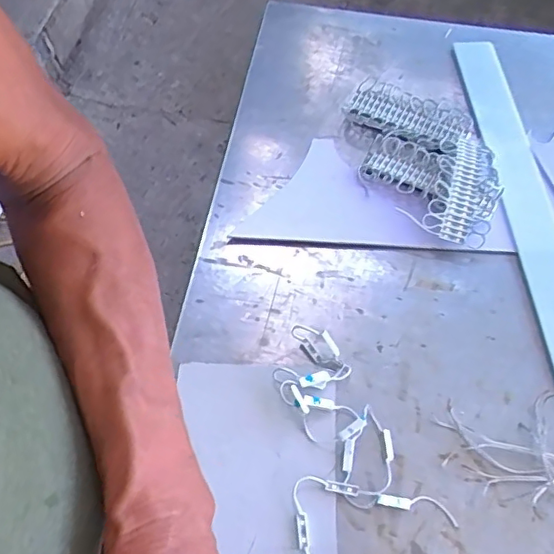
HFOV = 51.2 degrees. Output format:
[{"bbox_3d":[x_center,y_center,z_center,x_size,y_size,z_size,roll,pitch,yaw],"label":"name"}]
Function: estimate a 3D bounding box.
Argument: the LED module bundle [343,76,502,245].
[{"bbox_3d":[0.157,-0.134,0.634,0.132,0.027,0.230,-32,66,-18],"label":"LED module bundle"}]

